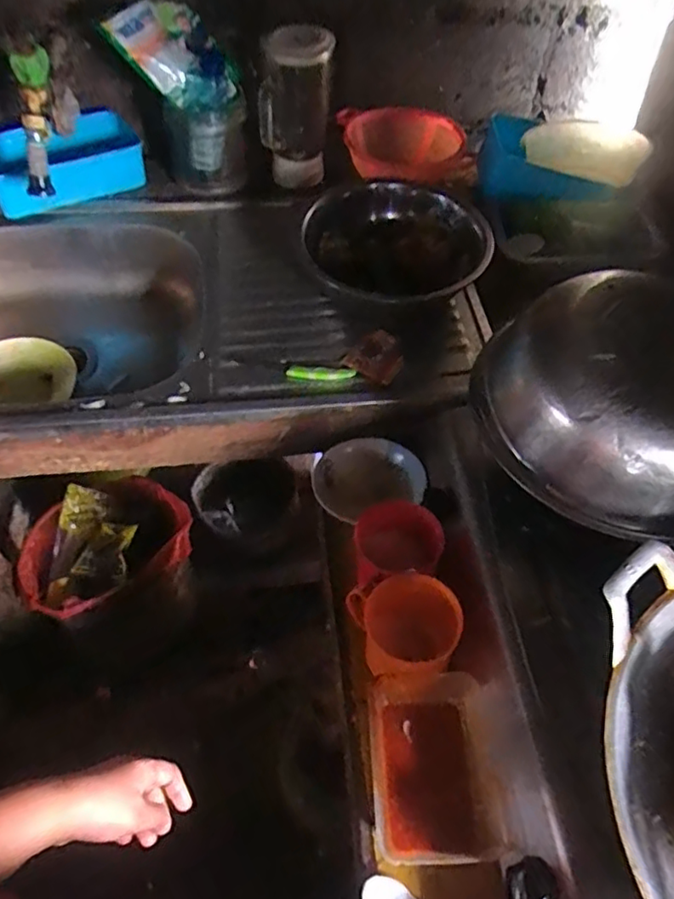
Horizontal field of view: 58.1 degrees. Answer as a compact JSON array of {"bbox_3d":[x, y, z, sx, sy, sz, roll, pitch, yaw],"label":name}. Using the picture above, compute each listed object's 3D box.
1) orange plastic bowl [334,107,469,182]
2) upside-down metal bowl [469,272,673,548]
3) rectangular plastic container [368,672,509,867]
[{"bbox_3d":[0.128,-0.592,1.183,0.234,0.123,0.072,-3,53,-4],"label":"orange plastic bowl"},{"bbox_3d":[0.300,-0.059,0.664,0.277,0.143,0.259,1,53,-1],"label":"upside-down metal bowl"},{"bbox_3d":[0.095,0.329,0.635,0.124,0.057,0.176,-1,53,-2],"label":"rectangular plastic container"}]

